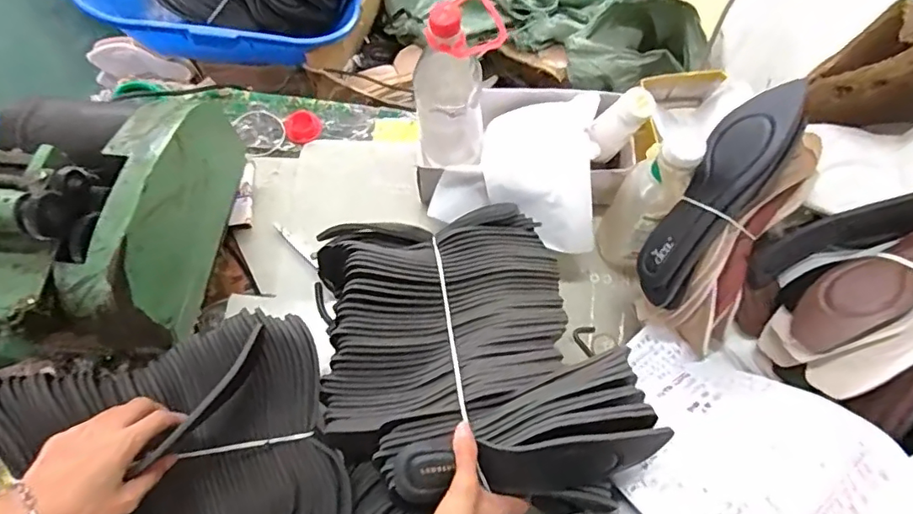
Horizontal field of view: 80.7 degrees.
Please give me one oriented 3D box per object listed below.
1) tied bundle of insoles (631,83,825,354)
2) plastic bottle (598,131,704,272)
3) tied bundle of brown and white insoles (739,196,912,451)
[{"bbox_3d":[0.287,-0.043,0.581,0.118,0.111,0.289,24,105,7],"label":"tied bundle of insoles"},{"bbox_3d":[0.213,-0.051,0.643,0.065,0.231,0.084,22,70,7],"label":"plastic bottle"},{"bbox_3d":[0.466,0.053,0.557,0.253,0.126,0.213,-17,70,-8],"label":"tied bundle of brown and white insoles"}]

